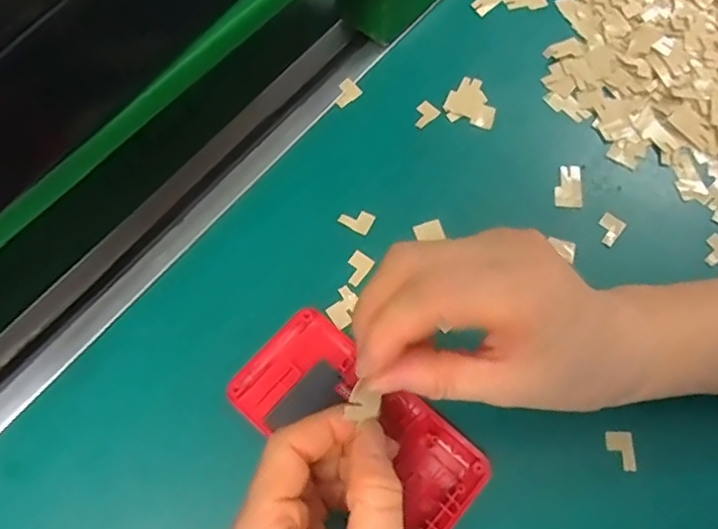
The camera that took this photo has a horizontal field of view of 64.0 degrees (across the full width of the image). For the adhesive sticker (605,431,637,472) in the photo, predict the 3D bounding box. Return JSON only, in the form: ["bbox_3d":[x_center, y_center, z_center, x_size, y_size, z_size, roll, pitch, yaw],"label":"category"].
[{"bbox_3d":[0.129,0.092,0.282,0.013,0.004,0.019,1,70,-2],"label":"adhesive sticker"}]

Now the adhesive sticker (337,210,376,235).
[{"bbox_3d":[-0.001,-0.026,0.326,0.018,0.004,0.013,25,71,7],"label":"adhesive sticker"}]

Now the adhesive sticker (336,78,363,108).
[{"bbox_3d":[-0.008,-0.106,0.356,0.017,0.005,0.013,-37,75,-14],"label":"adhesive sticker"}]

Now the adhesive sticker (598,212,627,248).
[{"bbox_3d":[0.141,-0.020,0.324,0.013,0.004,0.018,38,73,11],"label":"adhesive sticker"}]

